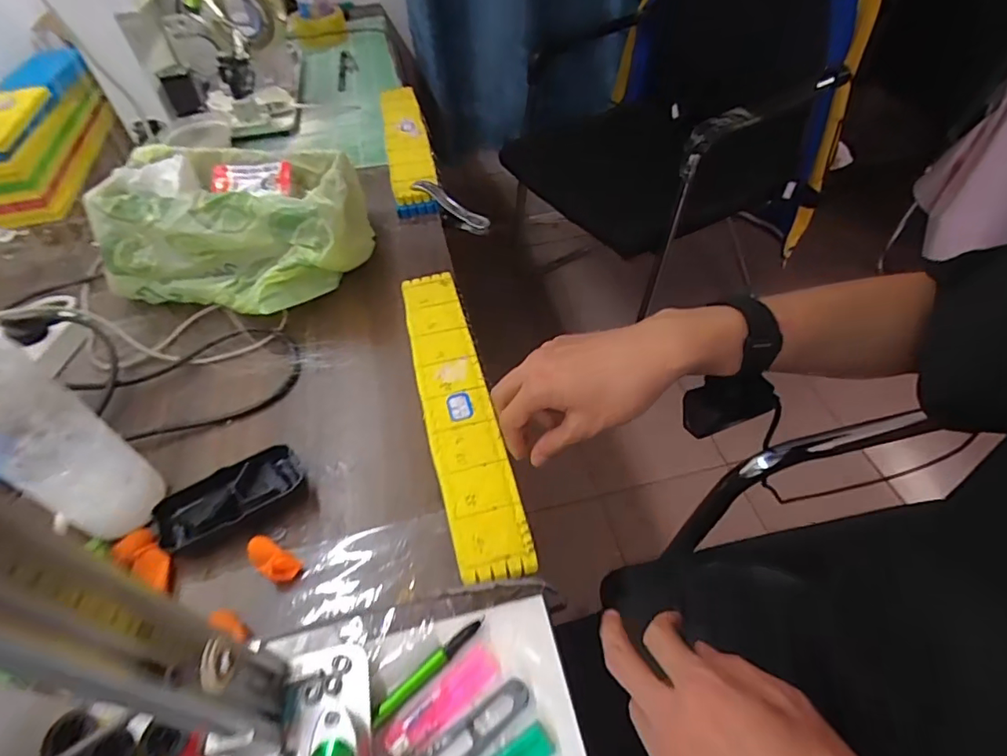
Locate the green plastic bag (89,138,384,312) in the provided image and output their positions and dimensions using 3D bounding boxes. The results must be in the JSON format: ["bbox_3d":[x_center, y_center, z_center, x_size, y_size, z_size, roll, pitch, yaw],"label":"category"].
[{"bbox_3d":[-0.296,-0.165,0.600,0.259,0.107,0.215,-2,50,2],"label":"green plastic bag"}]

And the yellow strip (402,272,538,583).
[{"bbox_3d":[-0.044,0.018,0.494,0.061,0.012,0.342,-12,50,-7],"label":"yellow strip"}]

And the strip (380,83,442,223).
[{"bbox_3d":[-0.146,-0.353,0.797,0.060,0.037,0.330,-11,50,-6],"label":"strip"}]

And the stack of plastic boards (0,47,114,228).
[{"bbox_3d":[-0.681,-0.349,0.778,0.115,0.117,0.262,-4,50,0],"label":"stack of plastic boards"}]

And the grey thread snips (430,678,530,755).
[{"bbox_3d":[-0.025,0.224,0.322,0.101,0.009,0.018,-33,56,-23],"label":"grey thread snips"}]

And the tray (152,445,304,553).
[{"bbox_3d":[-0.217,0.099,0.431,0.107,0.030,0.059,-29,54,-20],"label":"tray"}]

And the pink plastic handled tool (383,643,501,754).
[{"bbox_3d":[-0.036,0.203,0.335,0.080,0.008,0.024,-35,56,-24],"label":"pink plastic handled tool"}]

